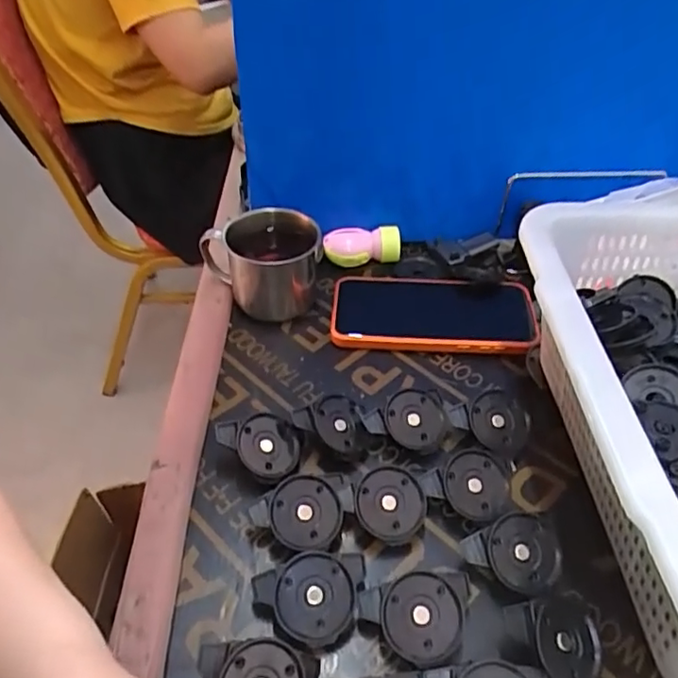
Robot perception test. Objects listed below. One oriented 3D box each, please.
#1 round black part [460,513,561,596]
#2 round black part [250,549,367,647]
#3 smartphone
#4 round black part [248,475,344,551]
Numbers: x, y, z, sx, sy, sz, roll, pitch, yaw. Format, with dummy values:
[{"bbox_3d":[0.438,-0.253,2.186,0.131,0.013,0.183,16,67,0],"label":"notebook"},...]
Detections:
[{"bbox_3d":[0.099,0.117,0.328,0.047,0.013,0.047,0,72,0],"label":"round black part"},{"bbox_3d":[-0.015,0.138,0.312,0.058,0.017,0.043,-6,71,-3],"label":"round black part"},{"bbox_3d":[0.078,-0.022,0.476,0.164,0.012,0.080,2,45,3],"label":"smartphone"},{"bbox_3d":[-0.021,0.104,0.343,0.056,0.025,0.039,-14,47,-14],"label":"round black part"}]

